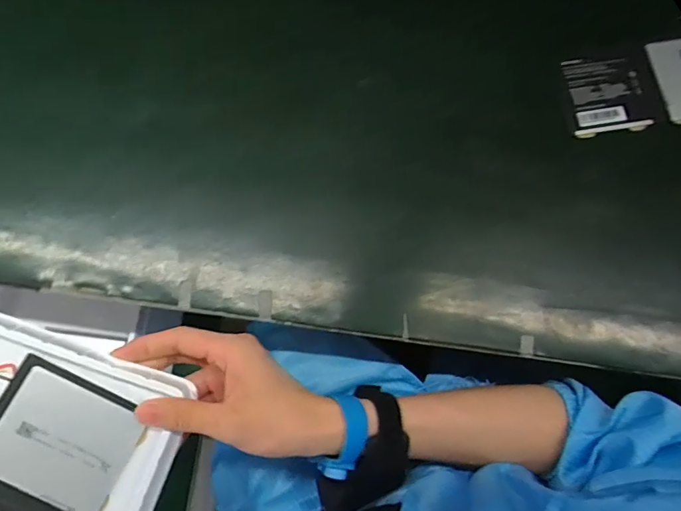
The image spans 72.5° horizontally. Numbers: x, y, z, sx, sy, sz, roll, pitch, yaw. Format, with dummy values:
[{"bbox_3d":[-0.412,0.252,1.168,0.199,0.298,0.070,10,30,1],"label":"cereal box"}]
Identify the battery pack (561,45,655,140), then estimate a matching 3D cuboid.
[{"bbox_3d":[0.236,-0.144,0.411,0.065,0.017,0.080,-8,72,11],"label":"battery pack"}]

